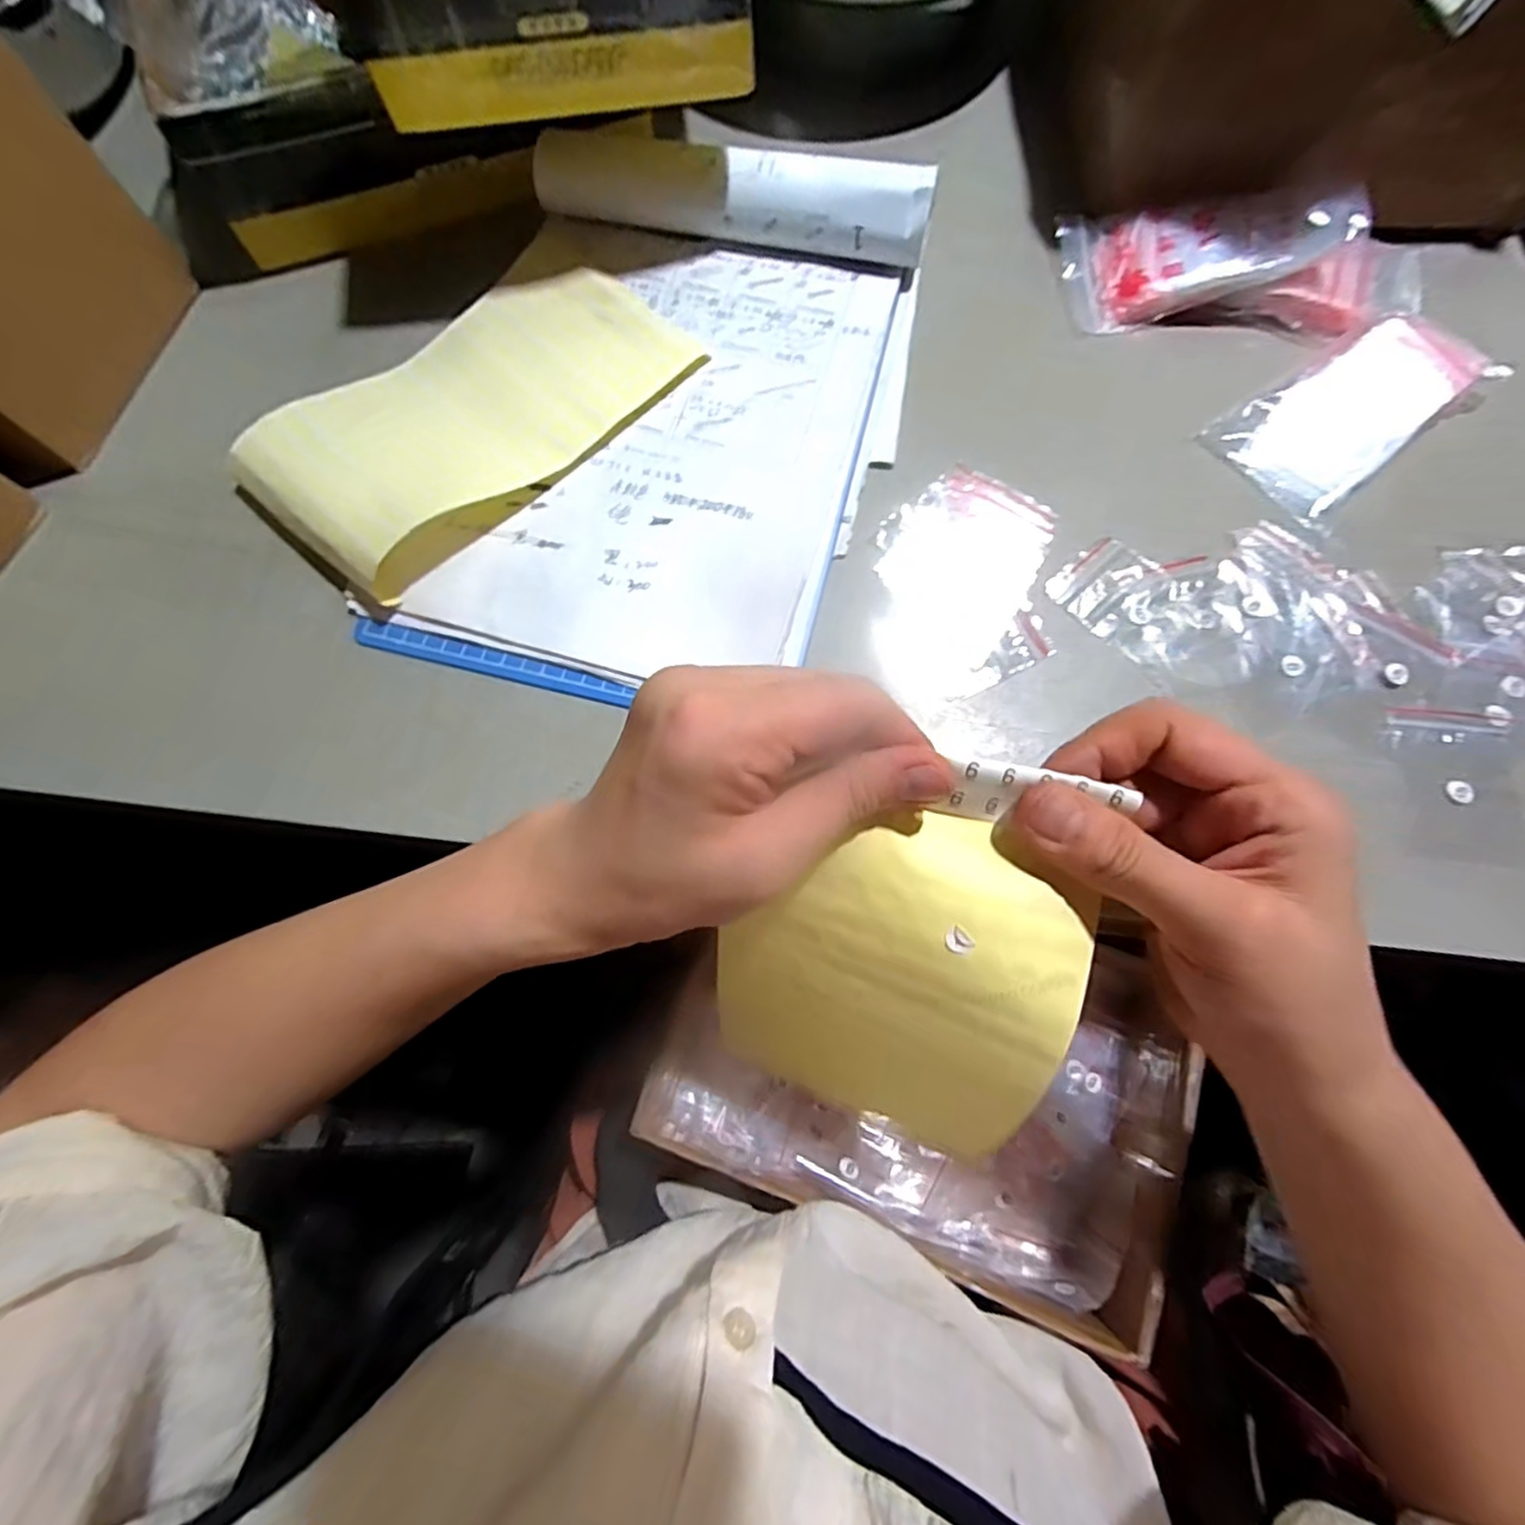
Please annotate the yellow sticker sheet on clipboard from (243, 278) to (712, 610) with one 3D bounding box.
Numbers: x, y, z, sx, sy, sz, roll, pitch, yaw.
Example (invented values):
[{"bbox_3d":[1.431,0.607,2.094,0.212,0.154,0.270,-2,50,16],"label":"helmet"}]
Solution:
[{"bbox_3d":[-0.148,-0.186,0.332,0.215,0.031,0.124,-43,78,-10],"label":"yellow sticker sheet on clipboard"}]

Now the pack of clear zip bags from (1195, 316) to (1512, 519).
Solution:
[{"bbox_3d":[0.301,-0.183,0.335,0.122,0.018,0.068,-35,77,-8],"label":"pack of clear zip bags"}]

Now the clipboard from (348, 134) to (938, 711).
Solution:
[{"bbox_3d":[-0.047,-0.181,0.327,0.219,0.032,0.313,15,76,5],"label":"clipboard"}]

